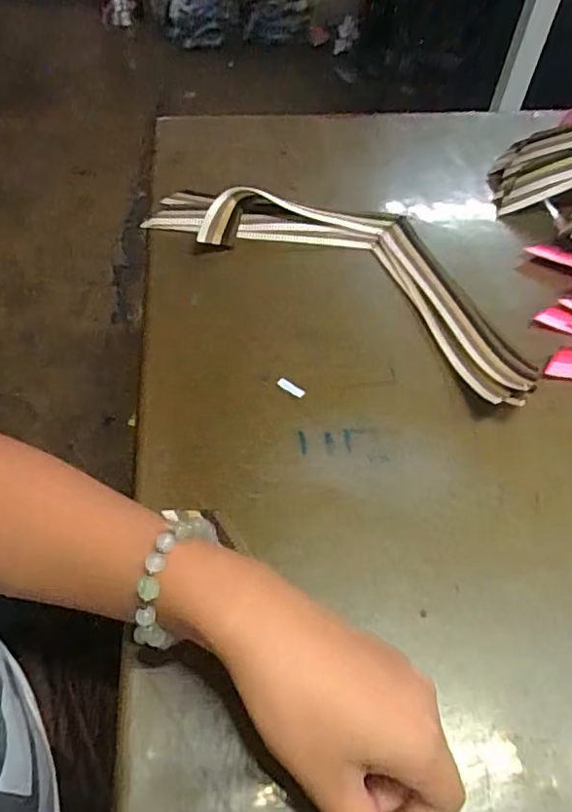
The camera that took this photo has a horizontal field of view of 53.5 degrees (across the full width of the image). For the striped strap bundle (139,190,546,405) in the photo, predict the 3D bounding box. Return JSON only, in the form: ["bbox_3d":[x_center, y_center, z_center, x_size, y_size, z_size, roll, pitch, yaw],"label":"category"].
[{"bbox_3d":[0.052,-0.120,0.452,0.333,0.030,0.129,32,59,19],"label":"striped strap bundle"}]

